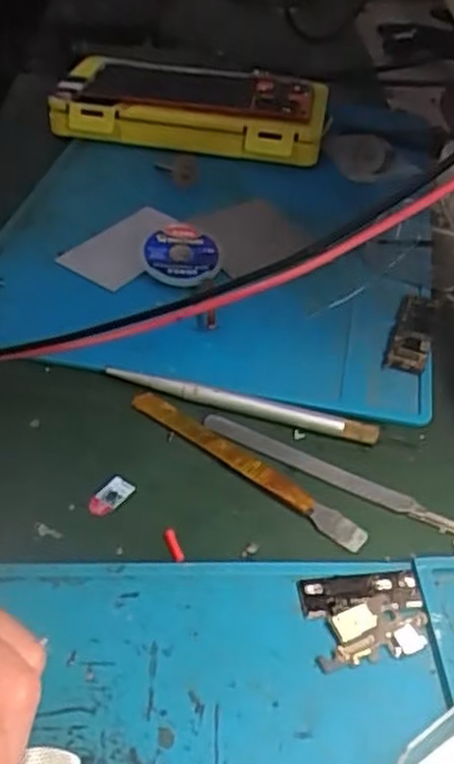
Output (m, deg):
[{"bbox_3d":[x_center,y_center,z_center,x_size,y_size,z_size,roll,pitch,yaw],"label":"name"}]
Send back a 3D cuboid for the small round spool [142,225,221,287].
[{"bbox_3d":[-0.024,-0.069,0.418,0.041,0.009,0.041,2,60,-3],"label":"small round spool"}]

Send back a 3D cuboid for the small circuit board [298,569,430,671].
[{"bbox_3d":[0.050,0.084,0.270,0.044,0.004,0.033,-2,42,-6],"label":"small circuit board"}]

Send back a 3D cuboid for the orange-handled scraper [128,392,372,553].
[{"bbox_3d":[0.007,0.034,0.321,0.119,0.004,0.011,30,48,27],"label":"orange-handled scraper"}]

